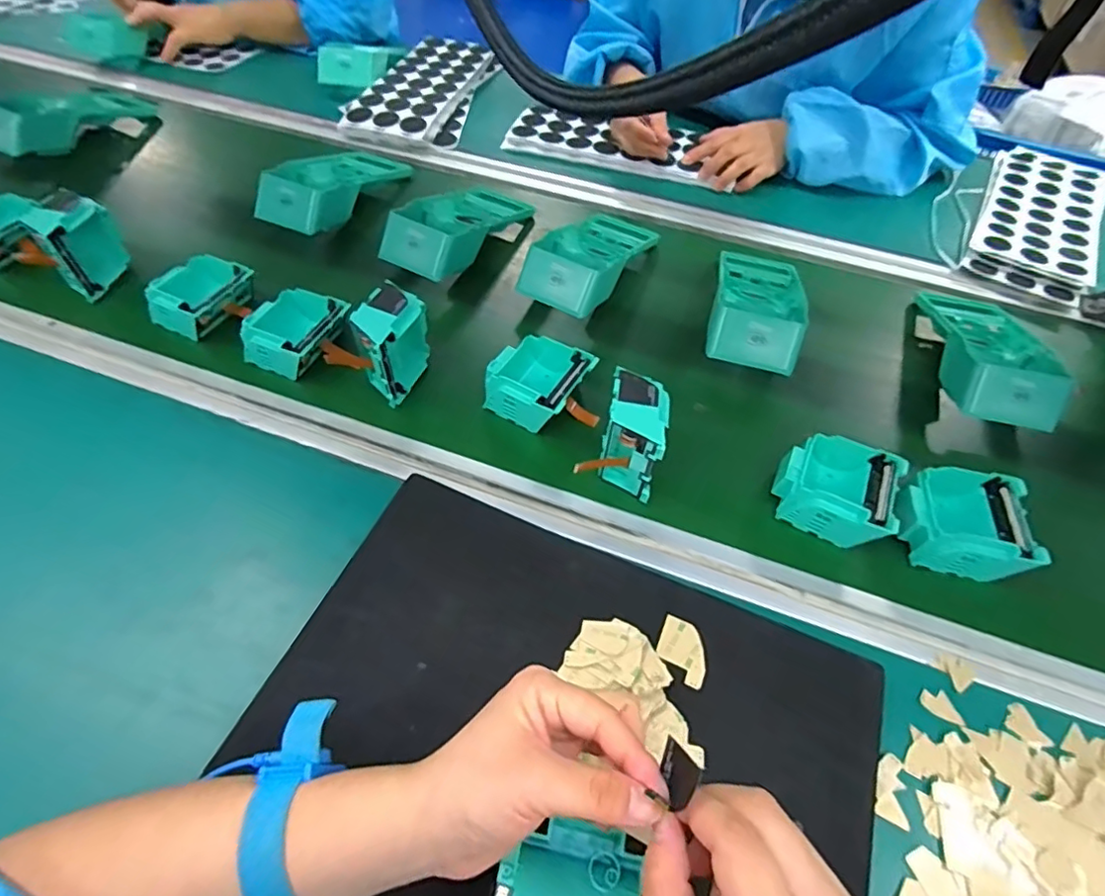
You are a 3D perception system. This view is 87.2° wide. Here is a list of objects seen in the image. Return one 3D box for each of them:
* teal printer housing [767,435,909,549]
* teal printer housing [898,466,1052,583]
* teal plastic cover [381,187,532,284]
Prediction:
[{"bbox_3d":[0.219,0.029,0.447,0.082,0.036,0.076,26,54,18],"label":"teal printer housing"},{"bbox_3d":[0.307,0.056,0.435,0.089,0.036,0.079,12,50,8],"label":"teal printer housing"},{"bbox_3d":[-0.100,-0.244,0.638,0.098,0.048,0.201,20,42,15],"label":"teal plastic cover"}]

